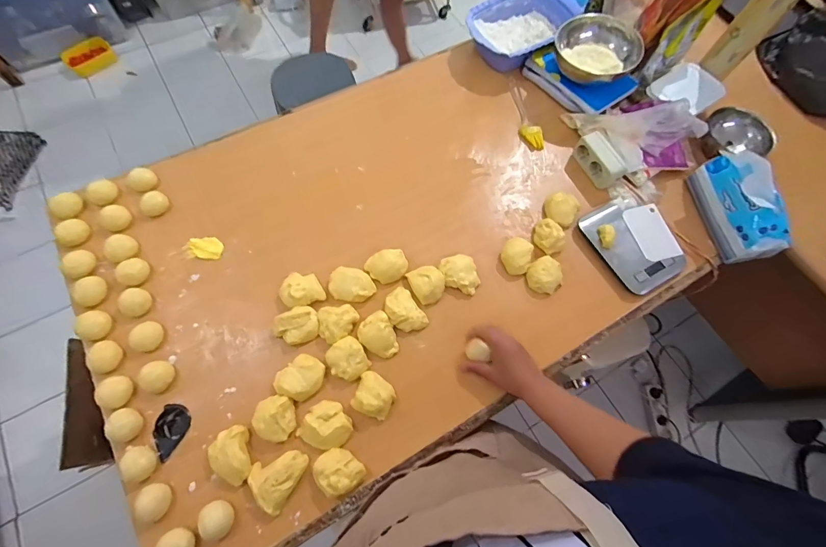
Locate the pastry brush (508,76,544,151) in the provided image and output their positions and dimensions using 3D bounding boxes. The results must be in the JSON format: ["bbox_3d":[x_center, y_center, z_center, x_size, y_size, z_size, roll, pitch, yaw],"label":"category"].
[{"bbox_3d":[0.238,-0.361,0.823,0.042,0.028,0.210,-9,69,-7],"label":"pastry brush"}]

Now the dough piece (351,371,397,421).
[{"bbox_3d":[-0.059,0.187,0.574,0.059,0.028,0.059,22,69,6],"label":"dough piece"}]

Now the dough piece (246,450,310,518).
[{"bbox_3d":[-0.198,0.287,0.530,0.064,0.026,0.081,28,70,8],"label":"dough piece"}]

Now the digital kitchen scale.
[{"bbox_3d":[0.403,-0.055,0.690,0.118,0.021,0.172,-29,73,-13],"label":"digital kitchen scale"}]

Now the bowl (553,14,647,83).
[{"bbox_3d":[0.383,-0.461,0.781,0.173,0.064,0.143,19,69,4],"label":"bowl"}]

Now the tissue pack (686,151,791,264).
[{"bbox_3d":[0.606,-0.126,0.684,0.080,0.098,0.196,-6,69,-5],"label":"tissue pack"}]

